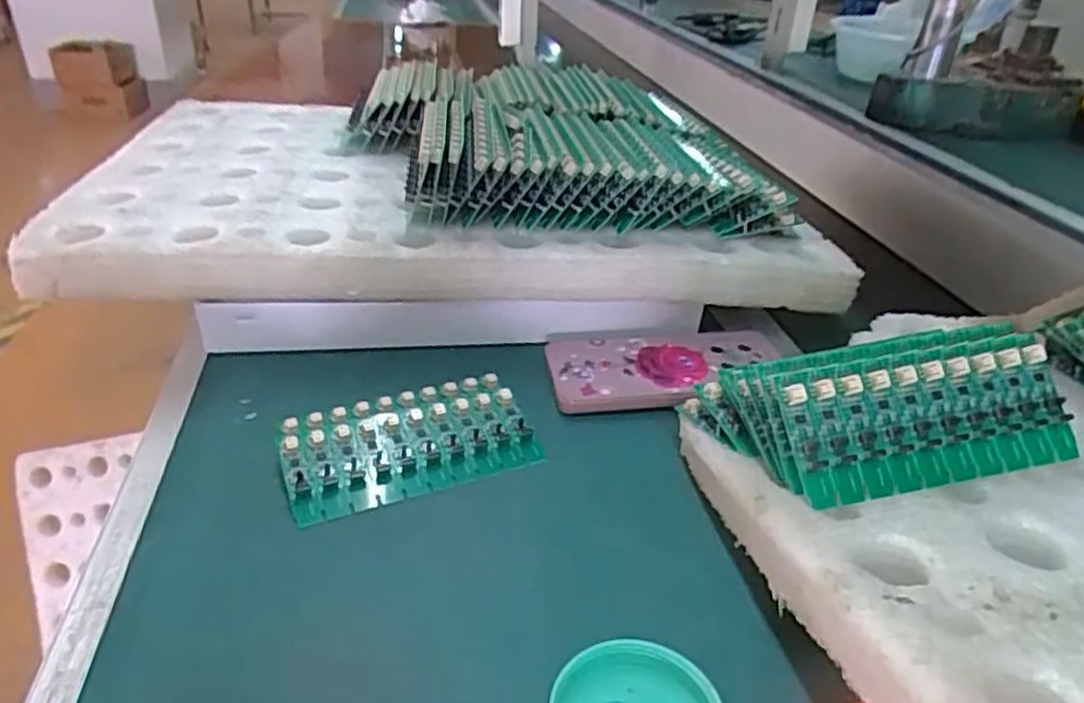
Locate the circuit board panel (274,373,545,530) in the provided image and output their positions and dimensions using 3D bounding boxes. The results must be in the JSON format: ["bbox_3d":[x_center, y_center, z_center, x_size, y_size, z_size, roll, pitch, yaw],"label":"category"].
[{"bbox_3d":[-0.078,0.047,0.424,0.136,0.015,0.083,-14,35,-24],"label":"circuit board panel"}]

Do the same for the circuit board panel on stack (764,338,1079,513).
[{"bbox_3d":[0.178,0.031,0.343,0.133,0.010,0.062,-9,78,-9],"label":"circuit board panel on stack"}]

